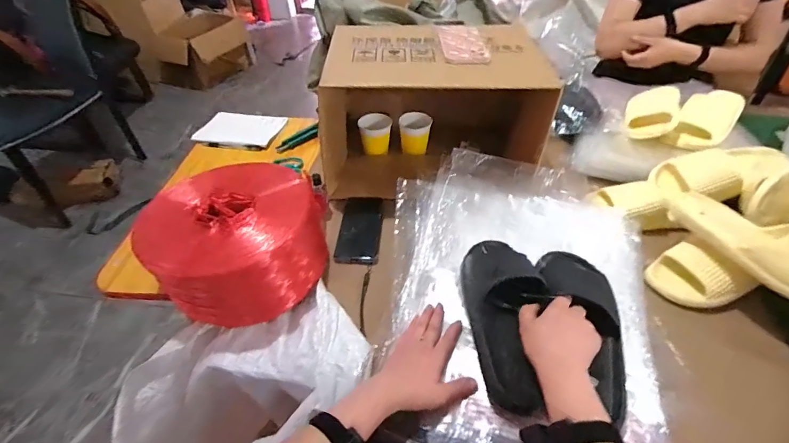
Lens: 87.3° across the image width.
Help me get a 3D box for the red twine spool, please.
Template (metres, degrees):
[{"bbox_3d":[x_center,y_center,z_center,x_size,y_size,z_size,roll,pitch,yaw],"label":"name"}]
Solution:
[{"bbox_3d":[-0.243,0.016,0.668,0.241,0.129,0.263,-13,45,-11],"label":"red twine spool"}]

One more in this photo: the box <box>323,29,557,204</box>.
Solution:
[{"bbox_3d":[0.071,-0.212,0.836,0.413,0.263,0.219,-3,44,-1],"label":"box"}]

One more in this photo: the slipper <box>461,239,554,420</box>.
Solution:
[{"bbox_3d":[0.153,0.122,0.566,0.101,0.069,0.262,-1,53,2],"label":"slipper"}]

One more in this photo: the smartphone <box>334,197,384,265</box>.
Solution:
[{"bbox_3d":[-0.062,0.010,0.773,0.075,0.014,0.186,4,40,1],"label":"smartphone"}]

